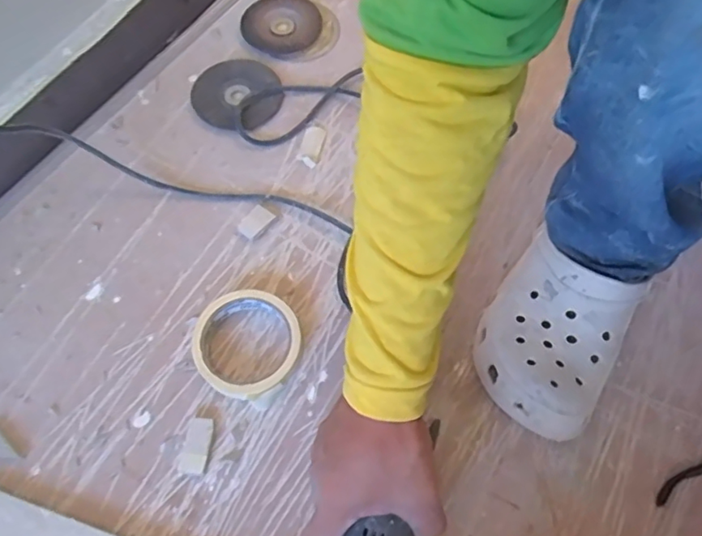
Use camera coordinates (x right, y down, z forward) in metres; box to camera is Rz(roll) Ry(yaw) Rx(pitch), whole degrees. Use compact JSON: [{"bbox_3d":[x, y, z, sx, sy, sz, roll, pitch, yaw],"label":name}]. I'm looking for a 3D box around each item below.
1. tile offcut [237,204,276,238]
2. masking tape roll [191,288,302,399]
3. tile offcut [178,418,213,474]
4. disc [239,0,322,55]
[{"bbox_3d":[-0.098,-0.048,0.575,0.024,0.008,0.036,40,72,17],"label":"tile offcut"},{"bbox_3d":[-0.092,0.069,0.509,0.094,0.031,0.096,0,66,1],"label":"masking tape roll"},{"bbox_3d":[-0.132,0.152,0.482,0.024,0.010,0.045,8,66,4],"label":"tile offcut"},{"bbox_3d":[-0.086,-0.300,0.688,0.097,0.013,0.090,0,66,1],"label":"disc"}]

